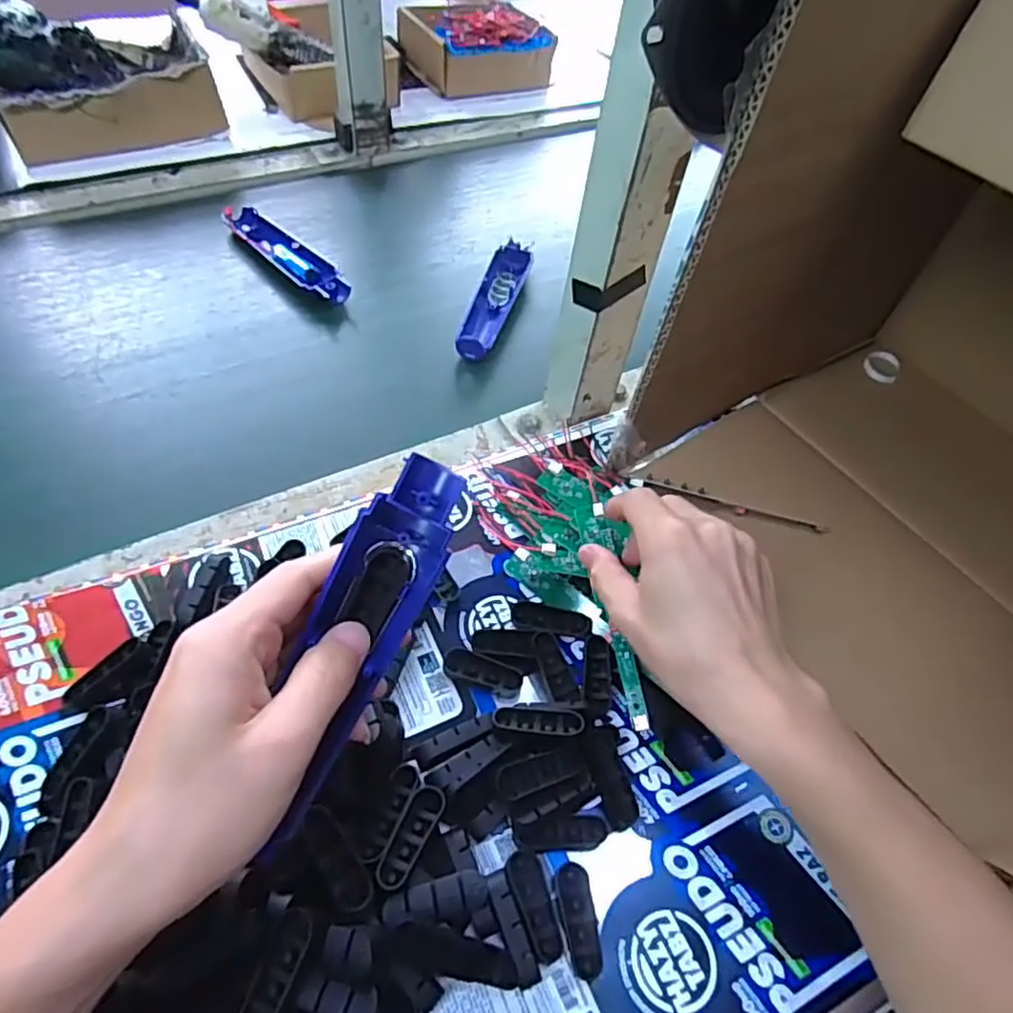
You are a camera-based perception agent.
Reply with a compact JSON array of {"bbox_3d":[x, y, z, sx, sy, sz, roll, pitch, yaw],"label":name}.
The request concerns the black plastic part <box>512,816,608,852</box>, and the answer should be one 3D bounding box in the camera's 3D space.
[{"bbox_3d":[0.028,0.167,0.338,0.047,0.006,0.016,1,53,-6],"label":"black plastic part"}]

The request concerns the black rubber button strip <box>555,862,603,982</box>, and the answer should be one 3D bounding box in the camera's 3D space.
[{"bbox_3d":[0.035,0.197,0.316,0.017,0.004,0.047,-3,54,-9],"label":"black rubber button strip"}]

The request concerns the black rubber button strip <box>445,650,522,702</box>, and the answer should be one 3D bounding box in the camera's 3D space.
[{"bbox_3d":[-0.014,0.099,0.388,0.046,0.008,0.019,23,70,9],"label":"black rubber button strip"}]

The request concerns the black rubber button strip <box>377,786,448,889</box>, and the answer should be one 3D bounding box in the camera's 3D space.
[{"bbox_3d":[-0.046,0.160,0.320,0.016,0.009,0.049,26,55,12],"label":"black rubber button strip"}]

